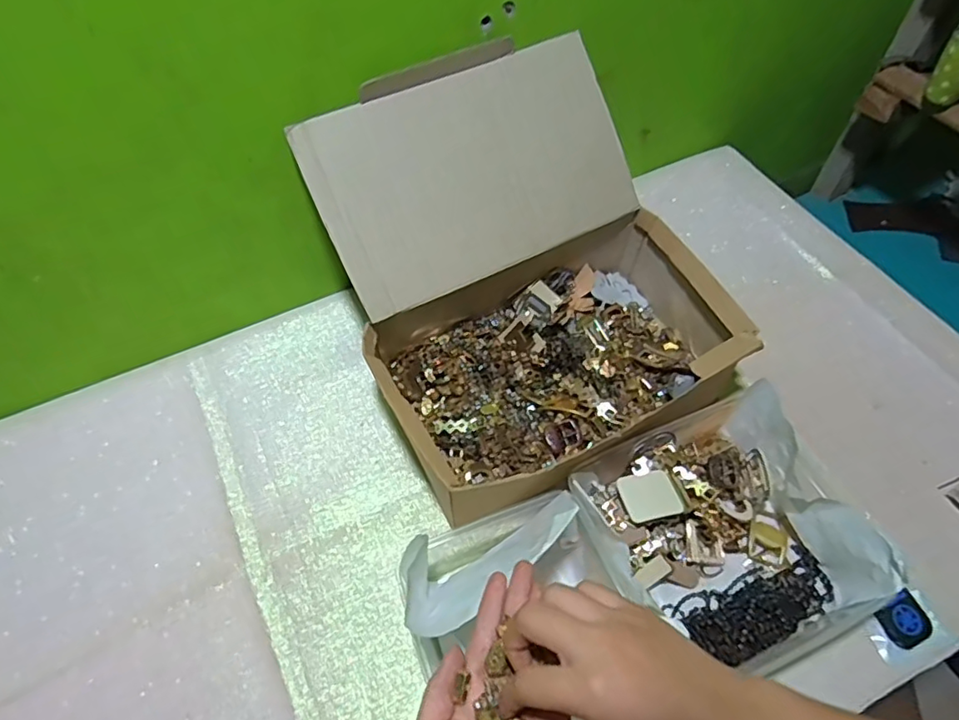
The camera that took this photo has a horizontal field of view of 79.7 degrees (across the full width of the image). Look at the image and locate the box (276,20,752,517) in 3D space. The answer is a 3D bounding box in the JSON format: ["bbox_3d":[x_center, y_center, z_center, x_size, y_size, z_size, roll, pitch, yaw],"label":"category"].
[{"bbox_3d":[0.046,-0.084,0.562,0.329,0.220,0.347,-23,59,-12],"label":"box"}]

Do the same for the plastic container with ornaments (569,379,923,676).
[{"bbox_3d":[0.208,0.150,0.491,0.209,0.074,0.208,-21,57,-14],"label":"plastic container with ornaments"}]

